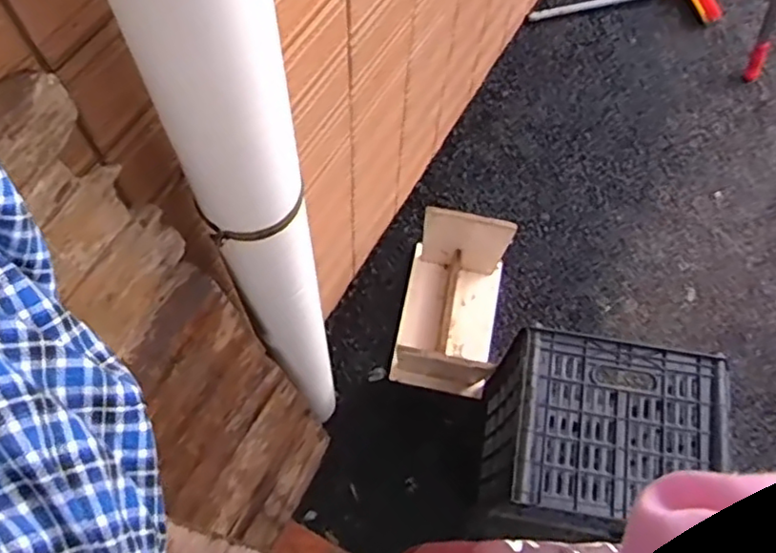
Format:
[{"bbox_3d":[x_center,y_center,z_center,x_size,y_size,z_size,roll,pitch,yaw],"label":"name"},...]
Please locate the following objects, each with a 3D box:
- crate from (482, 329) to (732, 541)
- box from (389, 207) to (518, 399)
[{"bbox_3d":[0.346,0.320,1.174,0.329,0.435,0.285,12,65,3],"label":"crate"},{"bbox_3d":[0.148,0.059,1.406,0.217,0.221,0.331,10,65,2],"label":"box"}]

